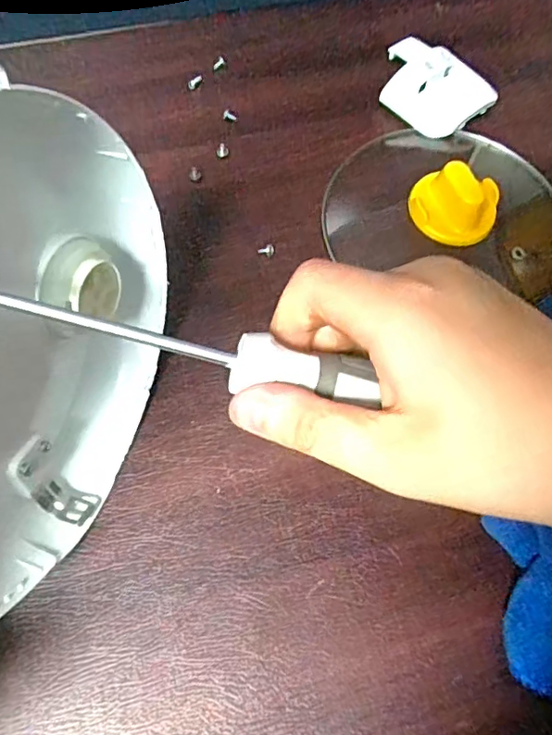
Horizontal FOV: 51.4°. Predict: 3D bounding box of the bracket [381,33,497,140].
[{"bbox_3d":[0.115,-0.206,0.422,0.079,0.017,0.071,43,72,15],"label":"bracket"}]

